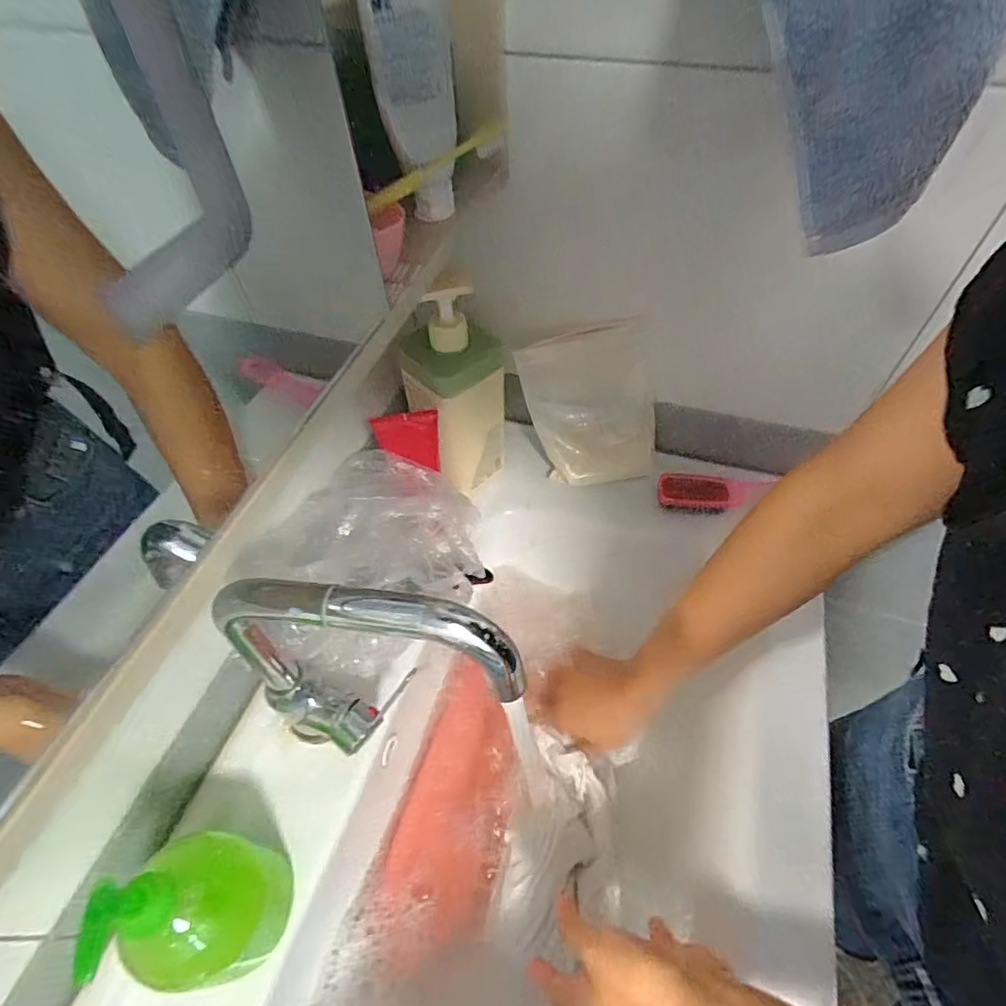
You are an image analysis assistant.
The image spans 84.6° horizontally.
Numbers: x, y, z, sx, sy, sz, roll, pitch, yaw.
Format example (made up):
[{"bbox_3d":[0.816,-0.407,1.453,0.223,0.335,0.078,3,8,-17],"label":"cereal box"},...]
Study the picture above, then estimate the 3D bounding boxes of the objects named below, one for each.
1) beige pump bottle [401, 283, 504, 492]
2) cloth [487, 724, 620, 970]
[{"bbox_3d":[-0.049,-0.107,0.548,0.093,0.224,0.057,-35,60,-23],"label":"beige pump bottle"},{"bbox_3d":[0.052,0.288,0.473,0.096,0.038,0.164,9,54,8],"label":"cloth"}]

